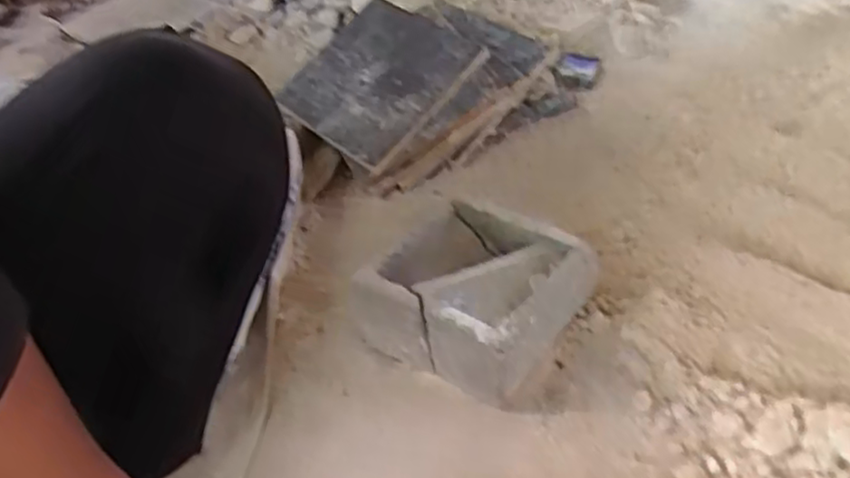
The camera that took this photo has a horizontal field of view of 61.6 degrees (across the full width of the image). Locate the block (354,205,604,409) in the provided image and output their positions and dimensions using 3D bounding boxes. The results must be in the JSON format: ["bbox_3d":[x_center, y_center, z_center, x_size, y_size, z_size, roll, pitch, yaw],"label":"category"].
[{"bbox_3d":[0.055,0.062,0.816,0.202,0.103,0.201,25,52,29],"label":"block"}]

